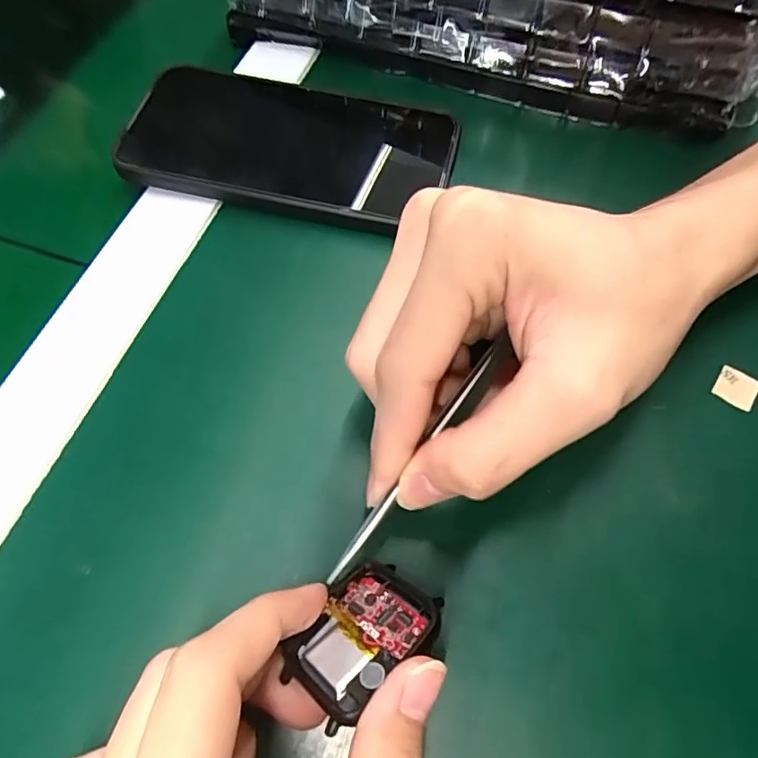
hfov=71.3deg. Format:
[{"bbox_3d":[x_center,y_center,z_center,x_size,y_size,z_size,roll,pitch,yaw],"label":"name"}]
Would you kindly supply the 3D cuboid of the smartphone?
[{"bbox_3d":[-0.044,-0.120,0.264,0.158,0.013,0.081,11,66,8],"label":"smartphone"}]

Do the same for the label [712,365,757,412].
[{"bbox_3d":[0.145,0.003,0.214,0.015,0.004,0.016,31,71,17],"label":"label"}]

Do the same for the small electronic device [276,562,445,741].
[{"bbox_3d":[-0.006,0.080,0.166,0.047,0.004,0.037,-35,38,-28],"label":"small electronic device"}]

